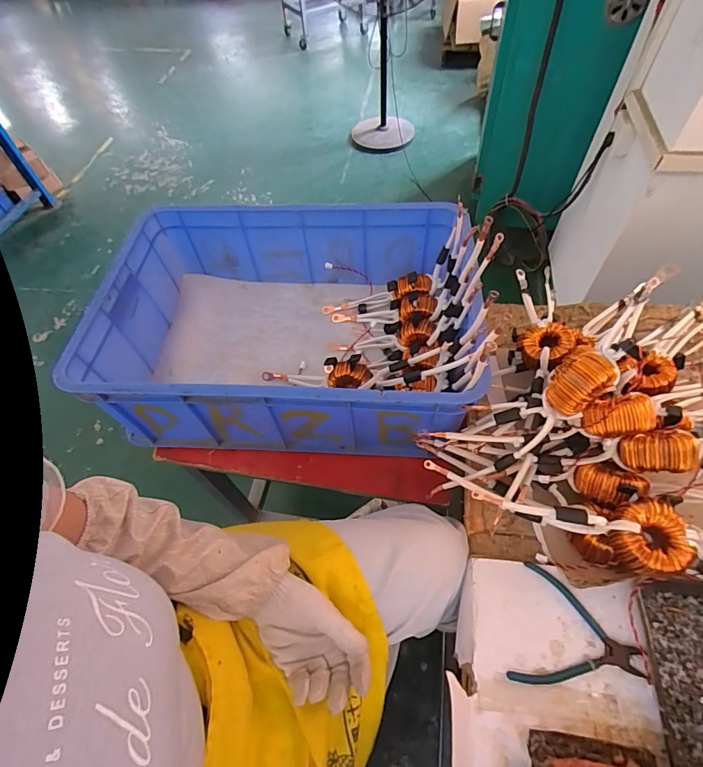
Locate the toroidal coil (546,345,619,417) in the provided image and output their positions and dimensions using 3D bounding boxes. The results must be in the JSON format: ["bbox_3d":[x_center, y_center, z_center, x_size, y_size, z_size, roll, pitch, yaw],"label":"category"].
[{"bbox_3d":[0.284,0.002,0.512,0.071,0.071,0.057,-41,63,-20],"label":"toroidal coil"}]

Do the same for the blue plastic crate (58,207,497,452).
[{"bbox_3d":[-0.106,-0.104,0.727,0.588,0.200,0.404,1,57,5],"label":"blue plastic crate"}]

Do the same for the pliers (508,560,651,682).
[{"bbox_3d":[0.257,0.295,0.465,0.130,0.007,0.125,18,60,16],"label":"pliers"}]

